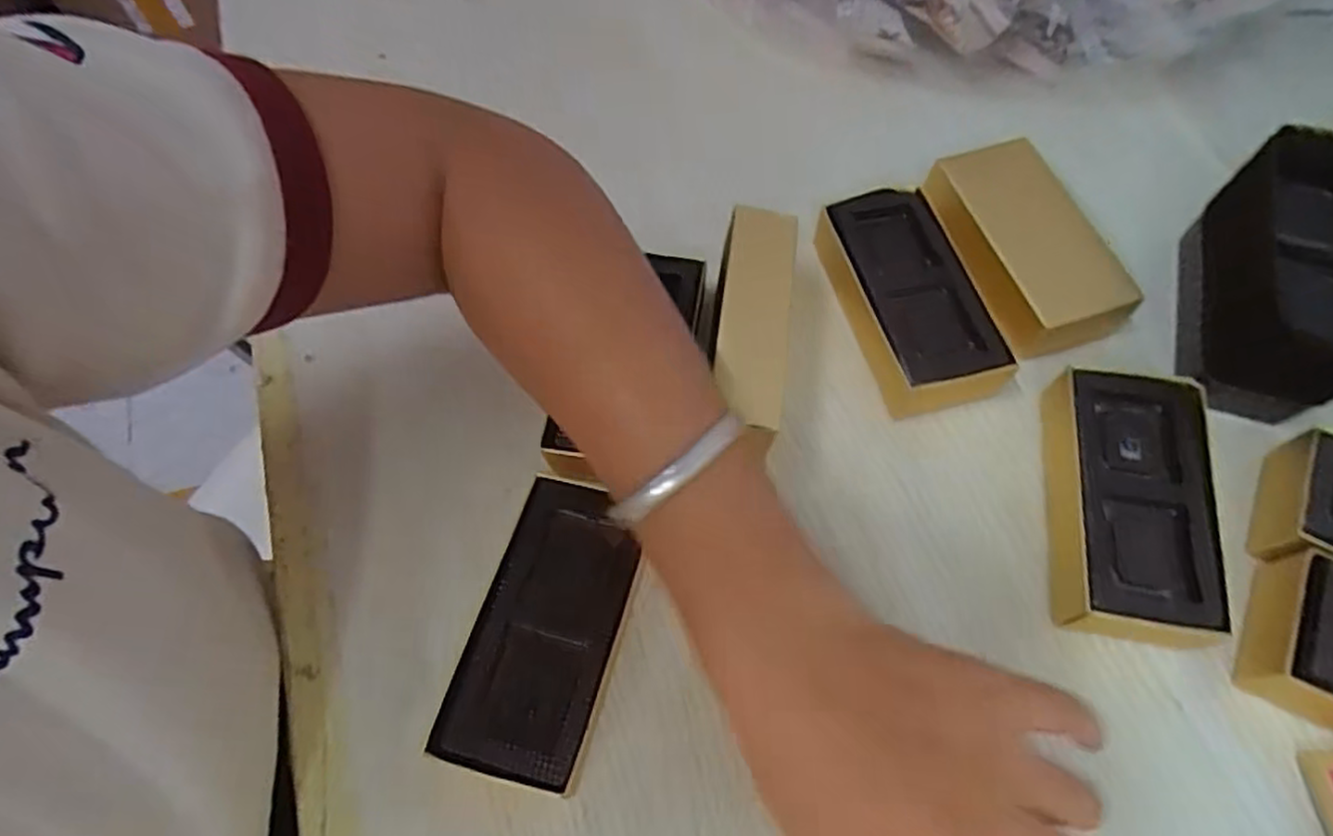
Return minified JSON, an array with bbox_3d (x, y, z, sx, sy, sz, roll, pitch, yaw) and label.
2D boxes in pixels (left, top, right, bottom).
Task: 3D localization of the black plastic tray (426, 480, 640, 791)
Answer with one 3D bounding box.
[{"bbox_3d":[-0.047,0.087,0.293,0.053,0.036,0.110,13,65,8],"label":"black plastic tray"}]

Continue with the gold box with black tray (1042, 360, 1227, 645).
[{"bbox_3d":[0.199,0.037,0.312,0.061,0.030,0.114,11,64,7],"label":"gold box with black tray"}]

